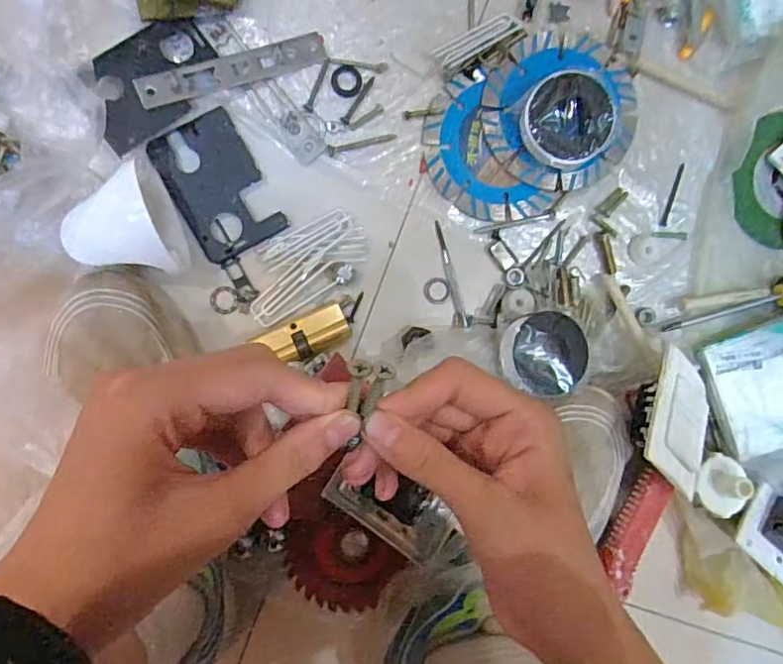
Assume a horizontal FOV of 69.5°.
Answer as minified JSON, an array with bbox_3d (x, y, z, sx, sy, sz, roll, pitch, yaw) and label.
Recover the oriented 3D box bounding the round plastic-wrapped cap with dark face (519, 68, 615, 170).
[{"bbox_3d":[0.117,-0.142,0.388,0.059,0.035,0.059,0,94,-7],"label":"round plastic-wrapped cap with dark face"}]

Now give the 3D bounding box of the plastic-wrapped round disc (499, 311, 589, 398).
[{"bbox_3d":[0.107,0.015,0.387,0.059,0.017,0.056,2,80,-11],"label":"plastic-wrapped round disc"}]

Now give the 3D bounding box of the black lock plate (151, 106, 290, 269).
[{"bbox_3d":[-0.118,-0.098,0.382,0.059,0.006,0.090,-29,96,-4],"label":"black lock plate"}]

